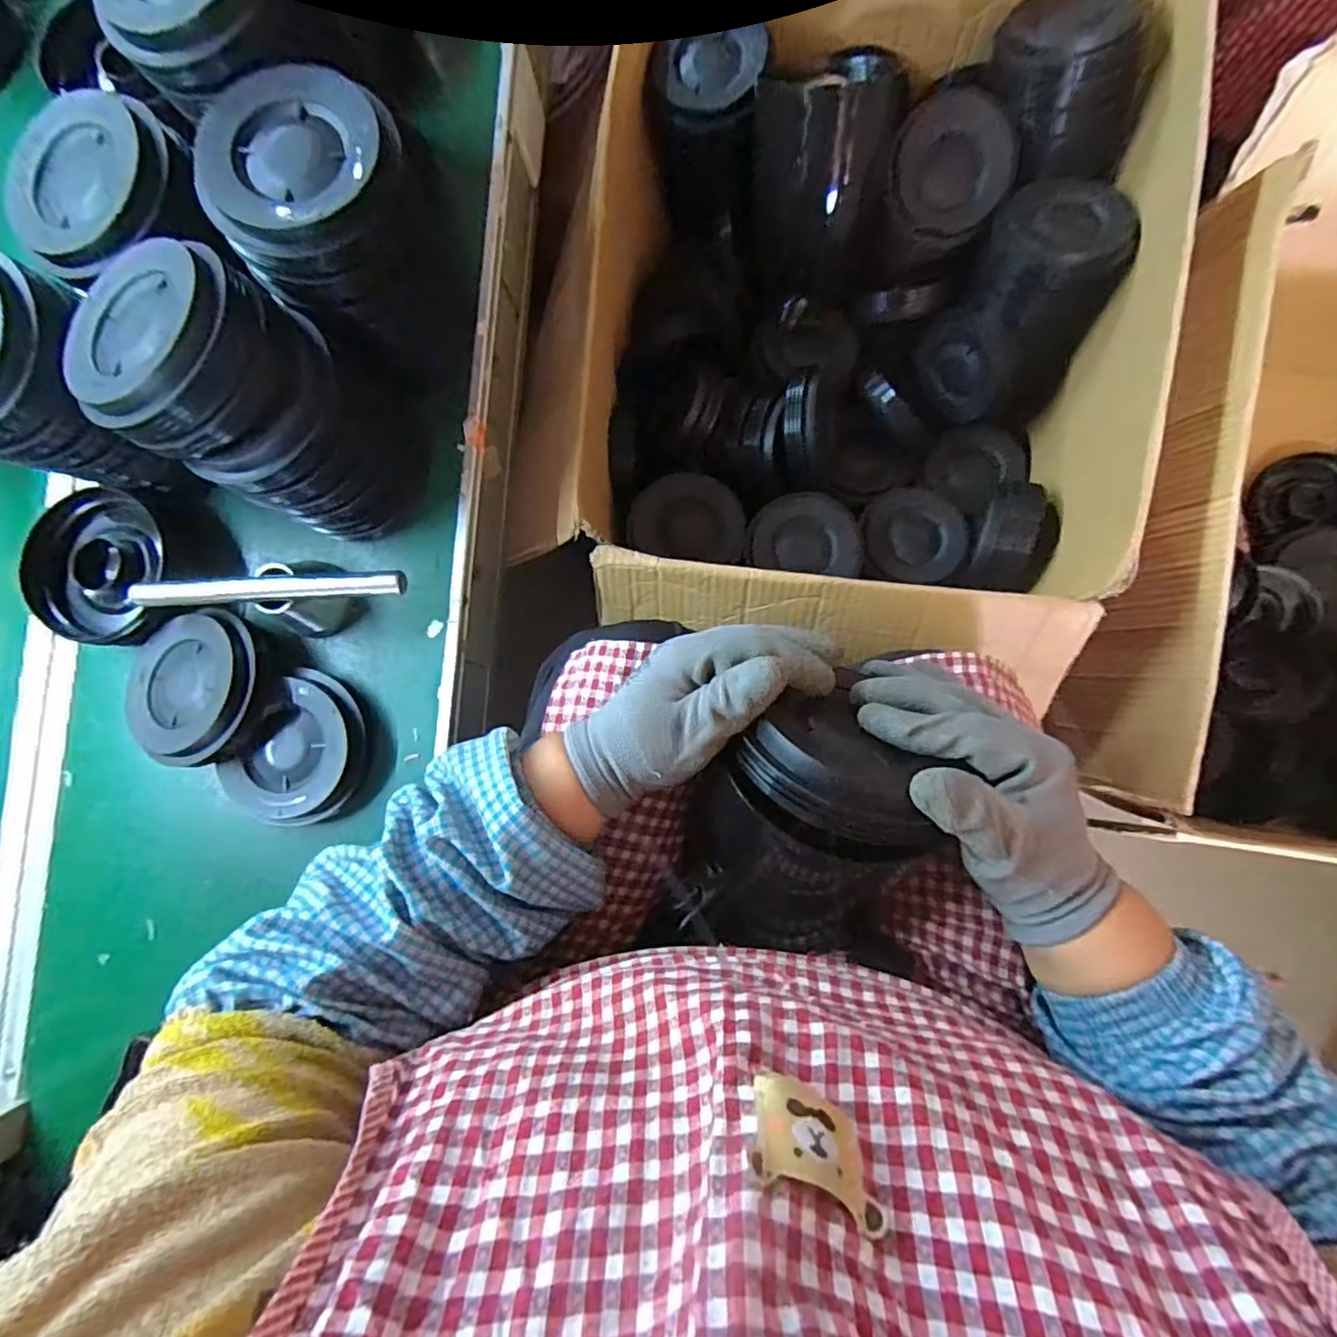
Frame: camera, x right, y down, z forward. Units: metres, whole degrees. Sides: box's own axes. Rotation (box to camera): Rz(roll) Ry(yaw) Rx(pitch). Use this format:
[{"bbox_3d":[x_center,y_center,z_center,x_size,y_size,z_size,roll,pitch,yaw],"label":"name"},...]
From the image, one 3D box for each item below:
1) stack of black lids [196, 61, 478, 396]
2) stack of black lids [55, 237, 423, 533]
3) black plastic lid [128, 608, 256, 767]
[{"bbox_3d":[-0.216,-0.297,0.445,0.128,0.168,0.123,-43,84,2],"label":"stack of black lids"},{"bbox_3d":[-0.284,-0.182,0.440,0.153,0.162,0.124,19,88,6],"label":"stack of black lids"},{"bbox_3d":[-0.371,0.013,0.479,0.105,0.023,0.118,-4,86,5],"label":"black plastic lid"}]

